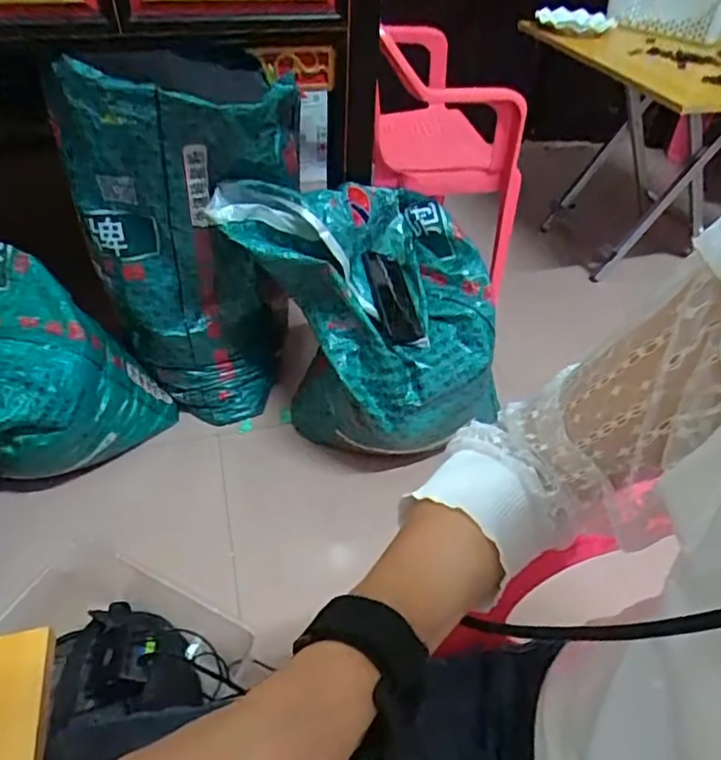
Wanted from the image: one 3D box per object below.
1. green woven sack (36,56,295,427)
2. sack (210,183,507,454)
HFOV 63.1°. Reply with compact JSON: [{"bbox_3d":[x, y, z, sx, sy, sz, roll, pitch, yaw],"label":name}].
[{"bbox_3d":[-0.249,-0.172,0.923,0.298,0.581,0.128,-15,47,-19],"label":"green woven sack"},{"bbox_3d":[0.016,-0.080,0.958,0.397,0.398,0.283,-17,48,-21],"label":"sack"}]

